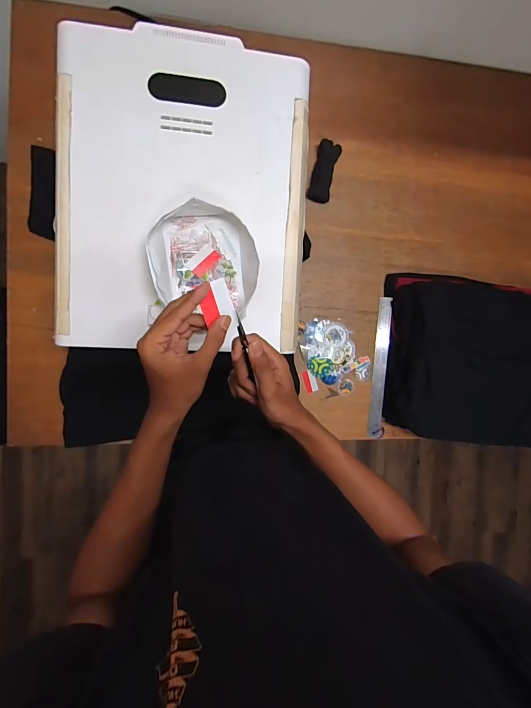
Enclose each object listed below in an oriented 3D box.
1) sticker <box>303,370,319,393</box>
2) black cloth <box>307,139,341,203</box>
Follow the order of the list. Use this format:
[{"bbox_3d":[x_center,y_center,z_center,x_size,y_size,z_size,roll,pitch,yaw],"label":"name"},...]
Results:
[{"bbox_3d":[0.103,0.063,0.764,0.027,0.004,0.052,-16,98,-3],"label":"sticker"},{"bbox_3d":[0.128,-0.394,0.723,0.046,0.026,0.119,12,91,-7],"label":"black cloth"}]

